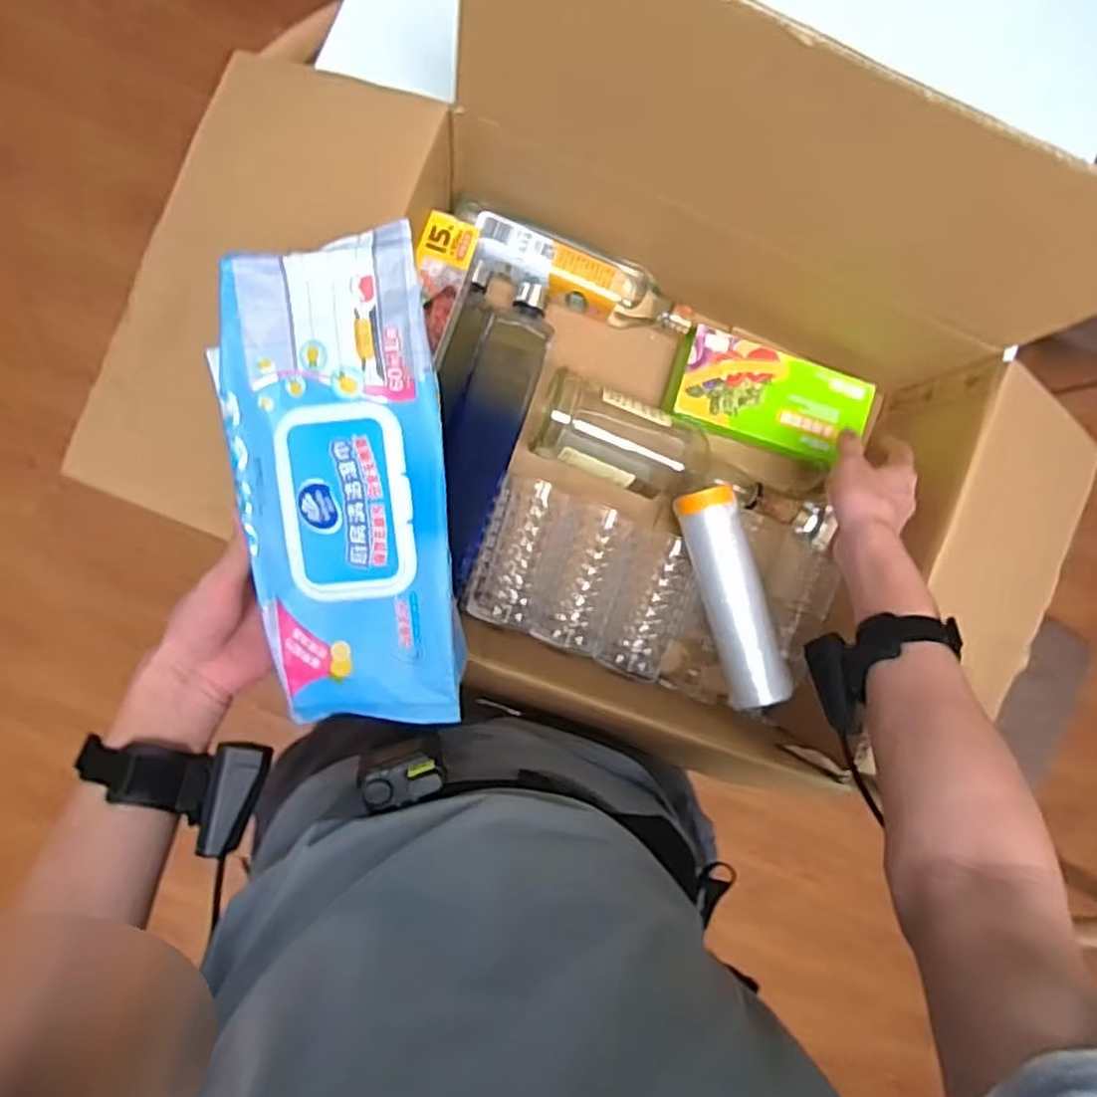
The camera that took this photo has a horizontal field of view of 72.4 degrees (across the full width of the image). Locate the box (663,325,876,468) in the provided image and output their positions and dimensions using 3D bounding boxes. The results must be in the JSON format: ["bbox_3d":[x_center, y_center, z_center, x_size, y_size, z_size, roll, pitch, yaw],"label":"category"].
[{"bbox_3d":[0.223,-0.148,0.752,0.197,0.035,0.095,13,88,-7],"label":"box"}]

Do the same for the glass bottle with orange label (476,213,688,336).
[{"bbox_3d":[0.035,-0.258,0.720,0.214,0.049,0.048,17,87,-9],"label":"glass bottle with orange label"}]

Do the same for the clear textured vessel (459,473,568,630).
[{"bbox_3d":[-0.031,0.002,0.717,0.072,0.045,0.140,19,87,-9],"label":"clear textured vessel"}]

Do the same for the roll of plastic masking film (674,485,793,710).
[{"bbox_3d":[0.167,0.043,0.679,0.049,0.040,0.197,-16,93,-9],"label":"roll of plastic masking film"}]

